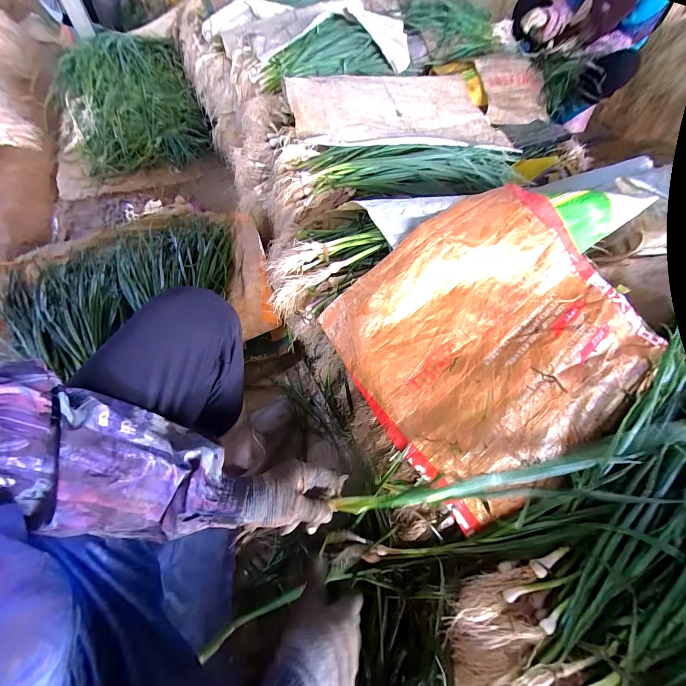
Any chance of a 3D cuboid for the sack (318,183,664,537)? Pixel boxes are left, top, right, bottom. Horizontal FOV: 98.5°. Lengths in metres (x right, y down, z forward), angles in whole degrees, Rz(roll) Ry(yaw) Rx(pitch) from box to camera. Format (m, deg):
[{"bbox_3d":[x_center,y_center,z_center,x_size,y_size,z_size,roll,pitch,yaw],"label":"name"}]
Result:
[{"bbox_3d":[0.275,-0.027,0.496,0.526,0.127,0.423,-31,65,-20],"label":"sack"}]

